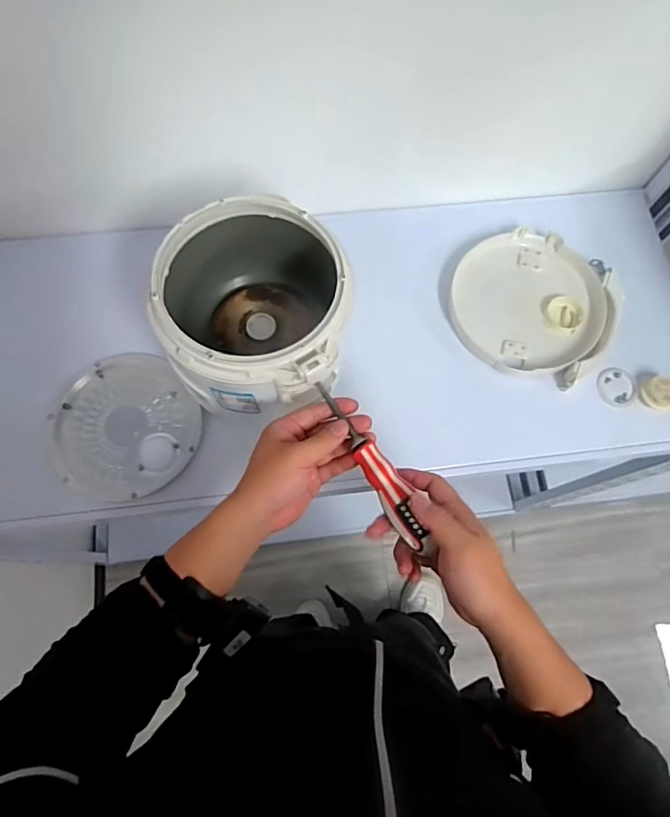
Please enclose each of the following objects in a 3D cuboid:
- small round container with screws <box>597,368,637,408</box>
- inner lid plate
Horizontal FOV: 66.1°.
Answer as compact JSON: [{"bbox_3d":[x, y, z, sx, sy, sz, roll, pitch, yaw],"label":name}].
[{"bbox_3d":[0.377,-0.029,0.690,0.048,0.011,0.055,17,73,3],"label":"small round container with screws"},{"bbox_3d":[-0.261,0.020,0.637,0.167,0.017,0.178,1,72,-2],"label":"inner lid plate"}]

